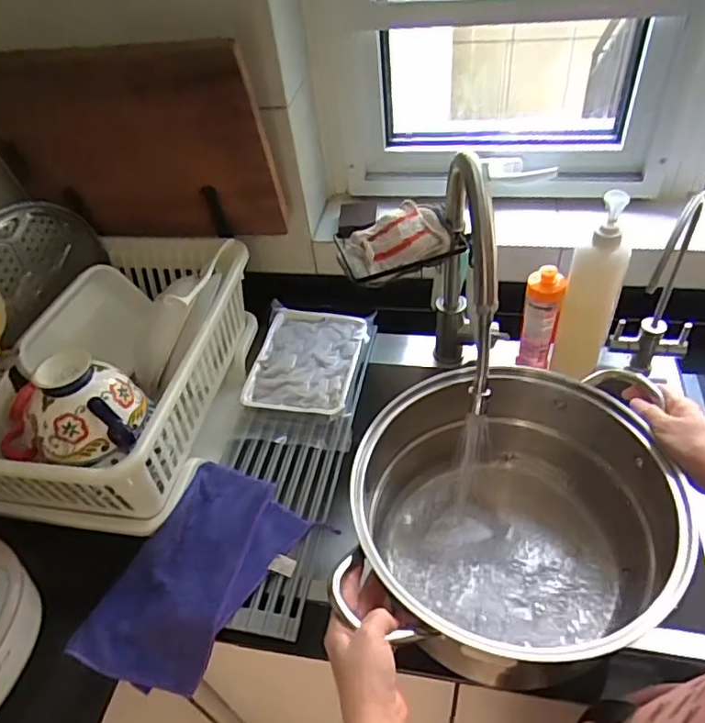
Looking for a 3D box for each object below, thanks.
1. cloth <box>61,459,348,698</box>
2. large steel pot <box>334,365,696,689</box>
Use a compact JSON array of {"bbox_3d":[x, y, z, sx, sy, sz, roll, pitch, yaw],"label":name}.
[{"bbox_3d":[-0.180,0.264,0.705,0.169,0.073,0.273,18,51,23],"label":"cloth"},{"bbox_3d":[0.166,0.174,0.620,0.309,0.171,0.309,-3,46,4],"label":"large steel pot"}]

